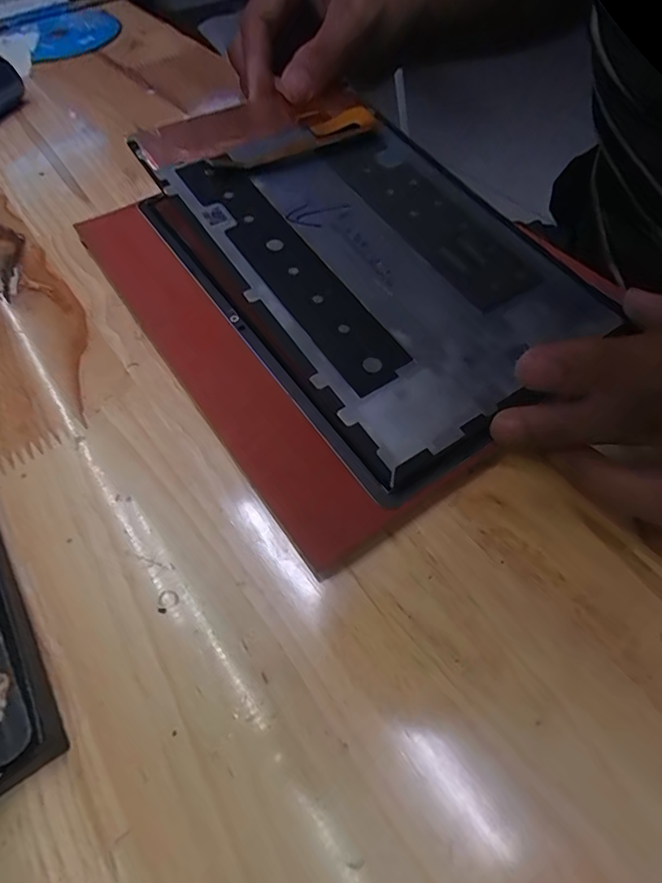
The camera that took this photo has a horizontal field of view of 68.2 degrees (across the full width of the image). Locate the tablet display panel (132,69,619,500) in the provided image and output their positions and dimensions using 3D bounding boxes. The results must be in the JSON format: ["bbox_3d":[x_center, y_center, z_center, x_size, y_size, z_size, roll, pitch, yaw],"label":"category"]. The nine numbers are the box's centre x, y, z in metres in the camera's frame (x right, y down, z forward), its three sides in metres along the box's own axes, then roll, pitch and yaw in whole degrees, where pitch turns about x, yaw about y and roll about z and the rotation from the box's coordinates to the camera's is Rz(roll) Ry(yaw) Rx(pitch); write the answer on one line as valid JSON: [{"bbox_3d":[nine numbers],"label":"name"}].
[{"bbox_3d":[0.015,-0.101,0.237,0.135,0.006,0.228,-30,68,-17],"label":"tablet display panel"}]

